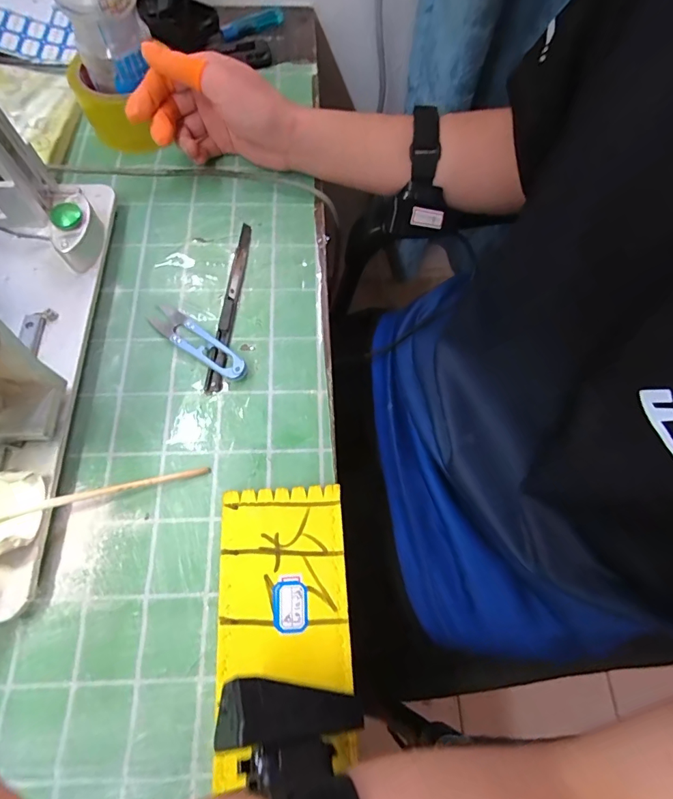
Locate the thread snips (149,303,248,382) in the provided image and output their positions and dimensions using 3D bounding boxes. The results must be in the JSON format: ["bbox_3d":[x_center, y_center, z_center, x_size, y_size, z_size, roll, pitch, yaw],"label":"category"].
[{"bbox_3d":[-0.113,-0.048,0.345,0.105,0.015,0.023,36,71,11],"label":"thread snips"}]

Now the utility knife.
[{"bbox_3d":[-0.090,-0.083,0.364,0.014,0.007,0.163,5,68,-1],"label":"utility knife"}]

